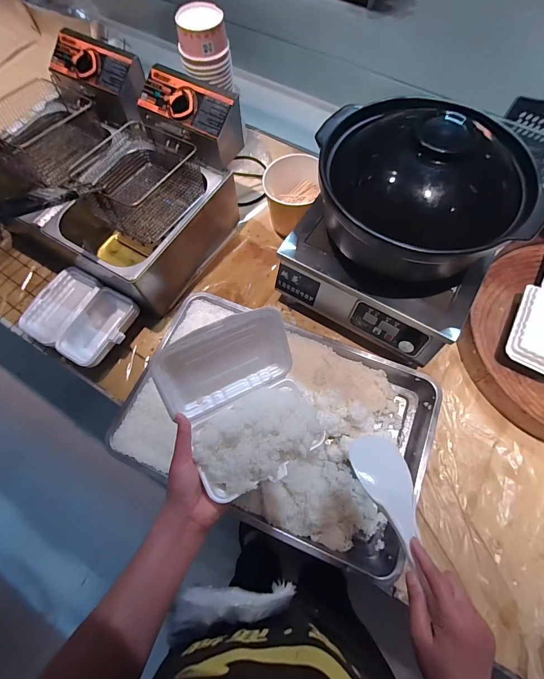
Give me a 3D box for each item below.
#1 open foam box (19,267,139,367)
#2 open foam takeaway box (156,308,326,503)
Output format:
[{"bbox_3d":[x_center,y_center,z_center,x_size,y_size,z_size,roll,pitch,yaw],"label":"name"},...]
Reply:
[{"bbox_3d":[-0.432,-0.051,0.751,0.238,0.053,0.177,27,71,11],"label":"open foam box"},{"bbox_3d":[-0.035,0.082,0.430,0.168,0.091,0.195,-22,70,-7],"label":"open foam takeaway box"}]

